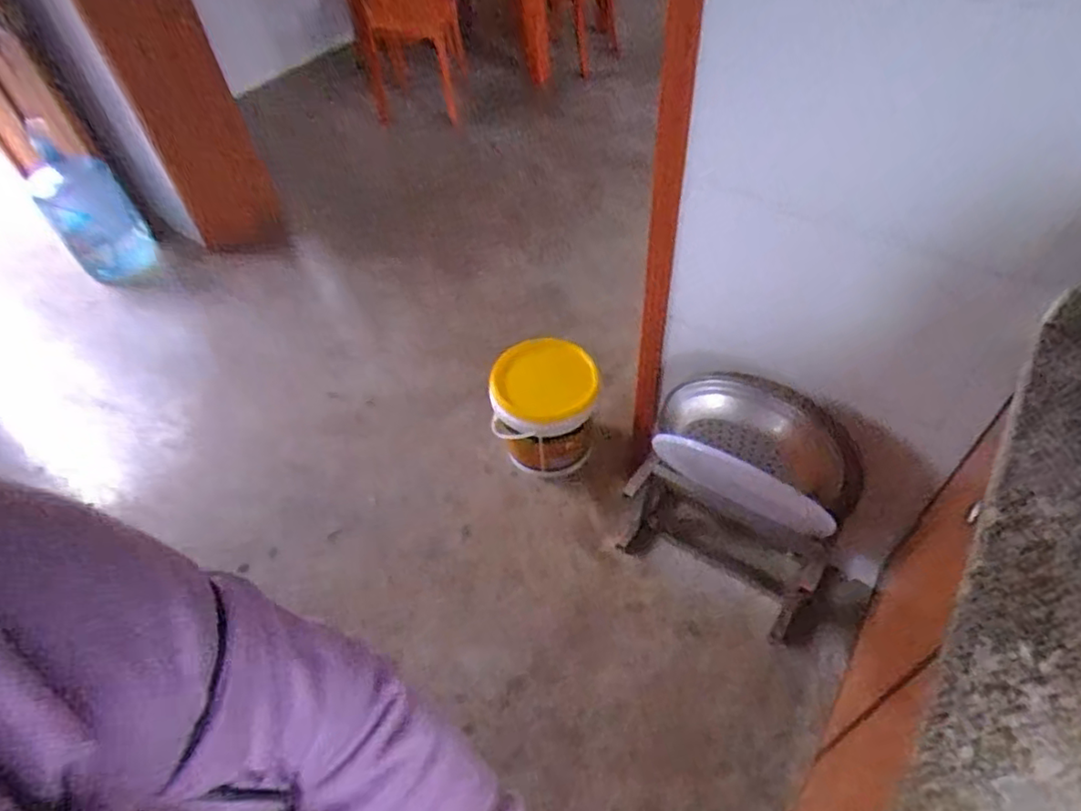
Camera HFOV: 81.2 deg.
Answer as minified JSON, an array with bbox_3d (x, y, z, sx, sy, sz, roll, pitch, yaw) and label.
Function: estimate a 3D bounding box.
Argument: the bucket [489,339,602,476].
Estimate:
[{"bbox_3d":[0.013,0.024,1.569,0.258,0.283,0.207,-8,50,-2],"label":"bucket"}]

